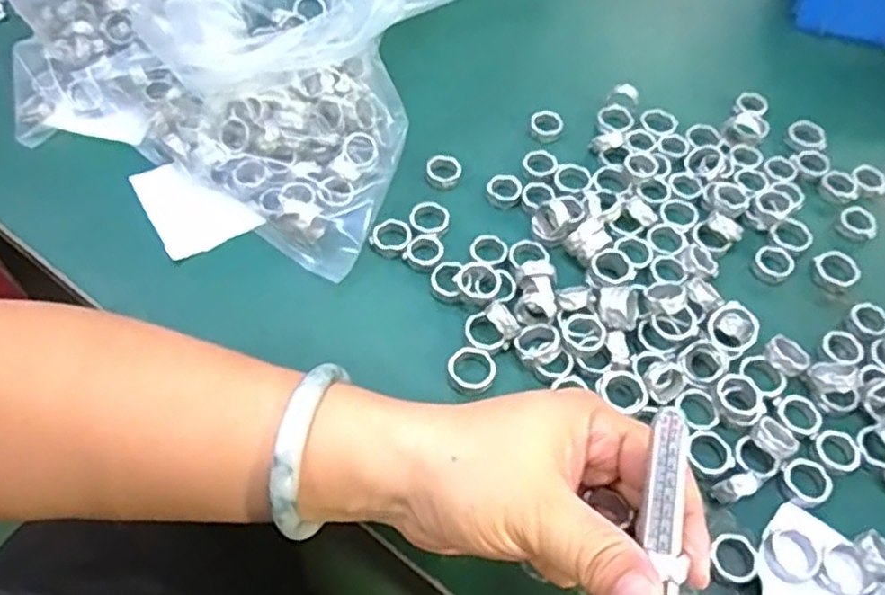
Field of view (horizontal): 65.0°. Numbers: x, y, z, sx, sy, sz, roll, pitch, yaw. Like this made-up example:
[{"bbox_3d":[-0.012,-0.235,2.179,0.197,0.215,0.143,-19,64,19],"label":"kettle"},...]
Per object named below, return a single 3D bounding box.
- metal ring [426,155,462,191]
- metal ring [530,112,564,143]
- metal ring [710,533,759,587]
[{"bbox_3d":[0.001,-0.076,0.417,0.020,0.008,0.022,4,57,0],"label":"metal ring"},{"bbox_3d":[0.066,-0.109,0.443,0.020,0.012,0.020,1,57,-2],"label":"metal ring"},{"bbox_3d":[0.125,0.113,0.298,0.020,0.008,0.023,16,58,7],"label":"metal ring"}]

